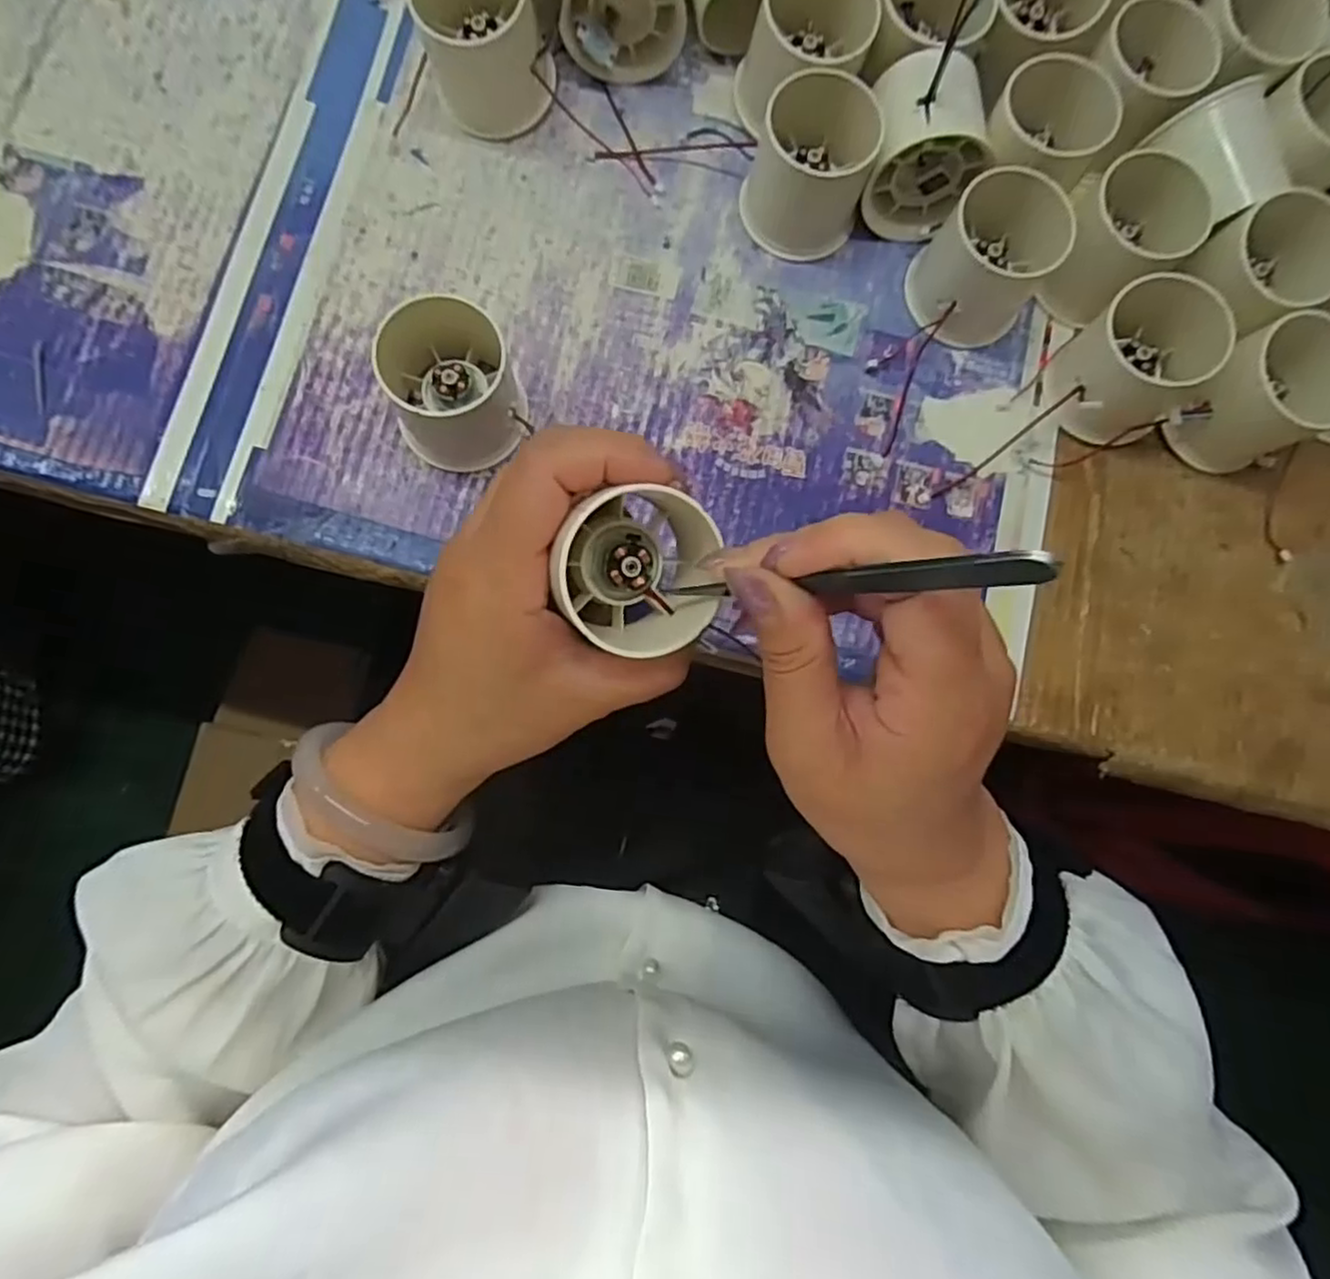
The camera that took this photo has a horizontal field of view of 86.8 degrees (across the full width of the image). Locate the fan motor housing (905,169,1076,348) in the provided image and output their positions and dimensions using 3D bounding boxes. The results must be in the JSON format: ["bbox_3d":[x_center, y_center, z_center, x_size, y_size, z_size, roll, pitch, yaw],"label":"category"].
[{"bbox_3d":[0.149,-0.175,0.320,0.056,0.048,0.069,37,82,2],"label":"fan motor housing"}]

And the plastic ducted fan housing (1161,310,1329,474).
[{"bbox_3d":[0.265,-0.107,0.313,0.054,0.051,0.047,-27,85,-6],"label":"plastic ducted fan housing"}]

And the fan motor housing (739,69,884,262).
[{"bbox_3d":[0.068,-0.219,0.324,0.055,0.043,0.063,17,82,-1],"label":"fan motor housing"}]

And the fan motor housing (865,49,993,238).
[{"bbox_3d":[0.116,-0.225,0.318,0.052,0.057,0.060,2,82,-3],"label":"fan motor housing"}]

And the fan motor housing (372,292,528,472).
[{"bbox_3d":[-0.089,-0.102,0.297,0.057,0.047,0.053,-16,83,-5],"label":"fan motor housing"}]

